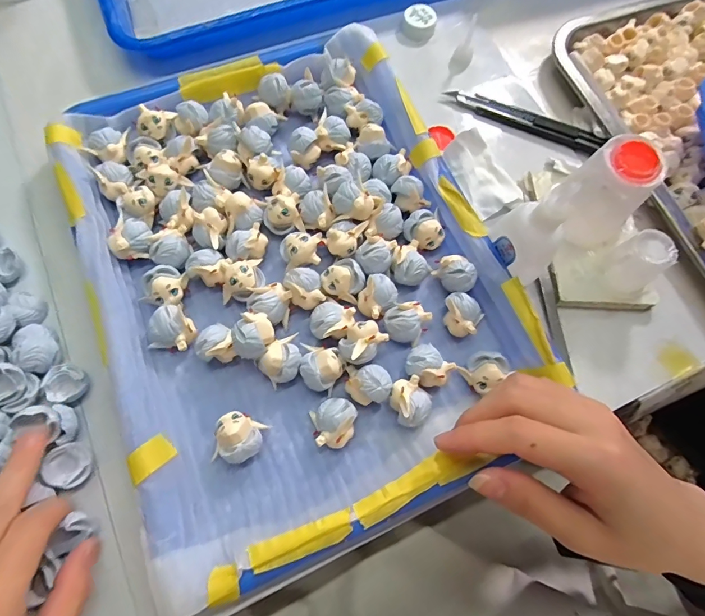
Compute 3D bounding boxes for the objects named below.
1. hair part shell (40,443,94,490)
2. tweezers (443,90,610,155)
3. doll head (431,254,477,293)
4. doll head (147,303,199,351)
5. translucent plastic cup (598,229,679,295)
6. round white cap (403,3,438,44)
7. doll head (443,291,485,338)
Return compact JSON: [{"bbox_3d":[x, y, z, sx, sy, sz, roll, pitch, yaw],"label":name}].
[{"bbox_3d":[-0.163,0.091,0.244,0.022,0.010,0.023,1,72,-2],"label":"hair part shell"},{"bbox_3d":[0.140,-0.155,0.348,0.129,0.015,0.018,23,73,6],"label":"tweezers"},{"bbox_3d":[0.070,-0.022,0.284,0.021,0.025,0.025,-27,75,-10],"label":"doll head"},{"bbox_3d":[-0.112,0.015,0.265,0.025,0.020,0.027,1,72,-2],"label":"doll head"},{"bbox_3d":[0.189,-0.031,0.278,0.027,0.038,0.030,-28,75,-10],"label":"translucent plastic cup"},{"bbox_3d":[0.059,-0.251,0.372,0.028,0.013,0.027,1,72,-2],"label":"round white cap"},{"bbox_3d":[0.070,0.005,0.279,0.025,0.021,0.026,1,72,-2],"label":"doll head"}]

